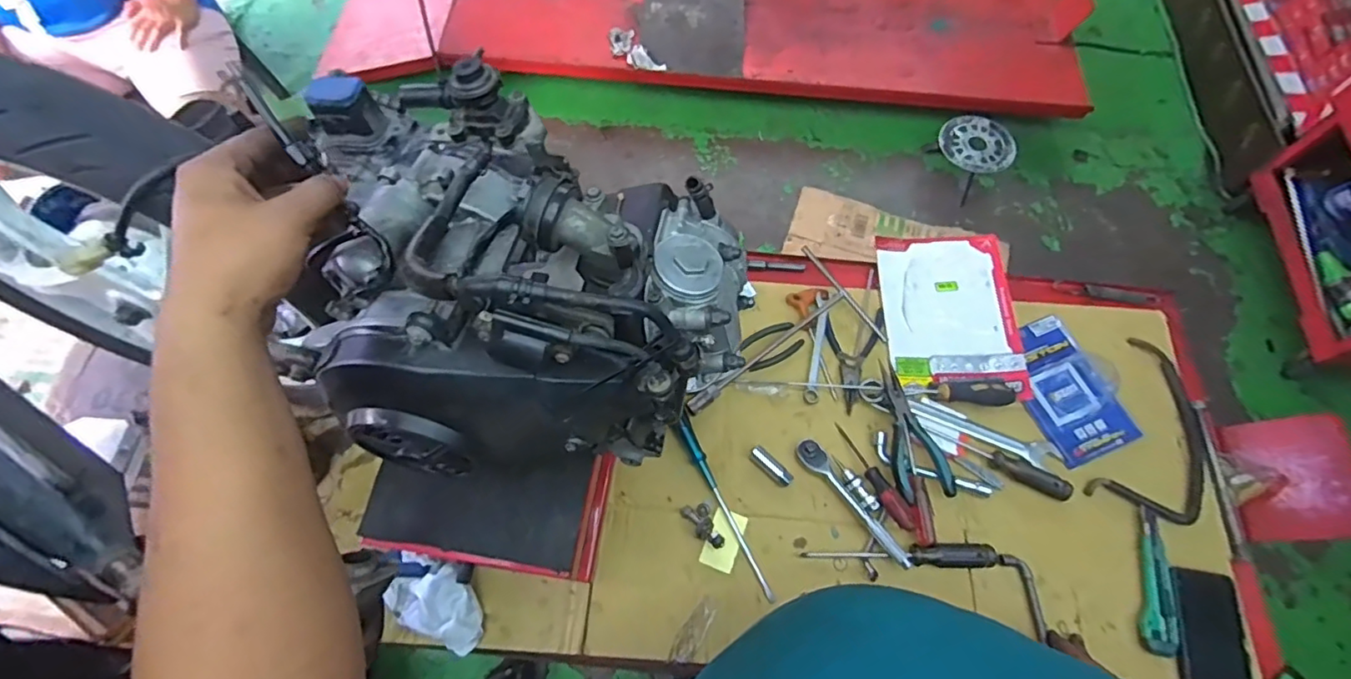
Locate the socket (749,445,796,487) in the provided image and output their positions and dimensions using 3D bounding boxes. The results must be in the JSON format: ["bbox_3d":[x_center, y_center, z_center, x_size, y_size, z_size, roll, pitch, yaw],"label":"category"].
[{"bbox_3d":[0.129,0.169,0.788,0.066,0.024,0.023,38,72,14],"label":"socket"}]

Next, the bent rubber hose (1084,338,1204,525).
[{"bbox_3d":[0.673,0.132,0.816,0.138,0.018,0.259,29,70,11],"label":"bent rubber hose"}]

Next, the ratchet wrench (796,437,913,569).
[{"bbox_3d":[0.226,0.214,0.765,0.040,0.029,0.194,-29,70,-12],"label":"ratchet wrench"}]

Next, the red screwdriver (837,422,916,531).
[{"bbox_3d":[0.261,0.179,0.774,0.022,0.017,0.157,-23,53,-10],"label":"red screwdriver"}]

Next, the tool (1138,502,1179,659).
[{"bbox_3d":[0.602,0.301,0.740,0.039,0.011,0.172,9,67,3],"label":"tool"}]

